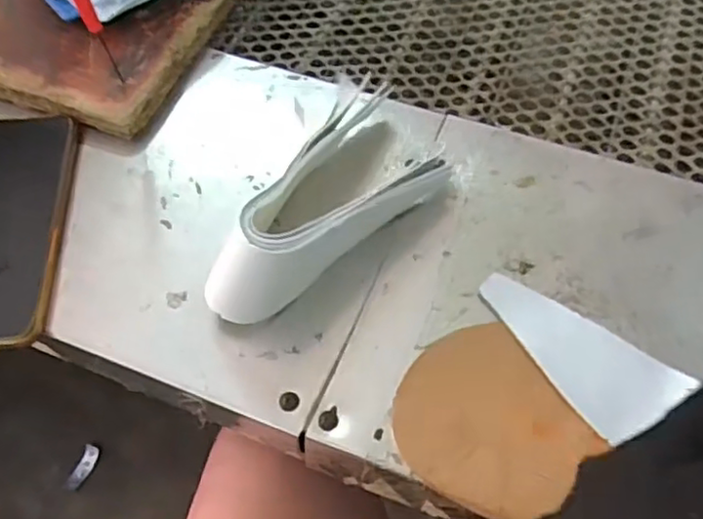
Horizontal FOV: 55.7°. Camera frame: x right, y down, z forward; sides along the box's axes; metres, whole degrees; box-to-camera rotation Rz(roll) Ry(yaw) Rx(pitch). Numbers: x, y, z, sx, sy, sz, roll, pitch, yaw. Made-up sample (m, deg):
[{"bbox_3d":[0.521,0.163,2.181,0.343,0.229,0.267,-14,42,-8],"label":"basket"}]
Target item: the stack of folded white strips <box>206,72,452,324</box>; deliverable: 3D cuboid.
[{"bbox_3d":[-0.004,-0.033,0.388,0.084,0.072,0.181,25,50,14],"label":"stack of folded white strips"}]

